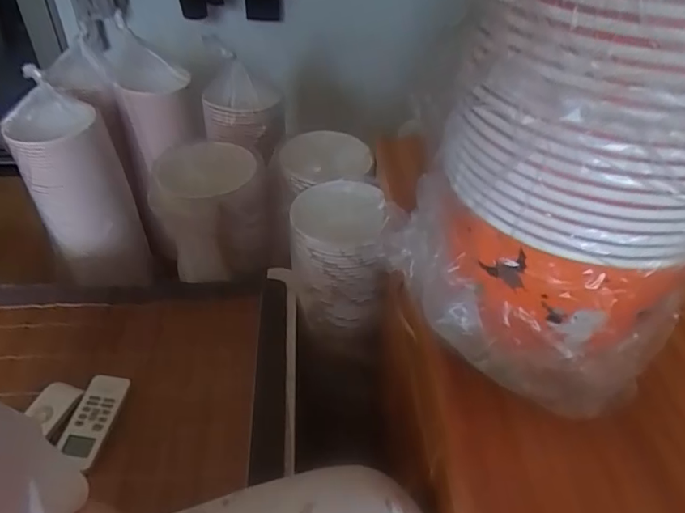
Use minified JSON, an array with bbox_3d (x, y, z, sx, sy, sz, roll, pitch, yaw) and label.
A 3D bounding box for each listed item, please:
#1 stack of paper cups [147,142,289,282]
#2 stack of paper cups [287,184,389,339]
[{"bbox_3d":[-0.231,-0.074,0.928,0.189,0.179,0.211,-20,46,-23],"label":"stack of paper cups"},{"bbox_3d":[-0.011,0.007,0.868,0.148,0.210,0.177,-7,42,-9],"label":"stack of paper cups"}]

